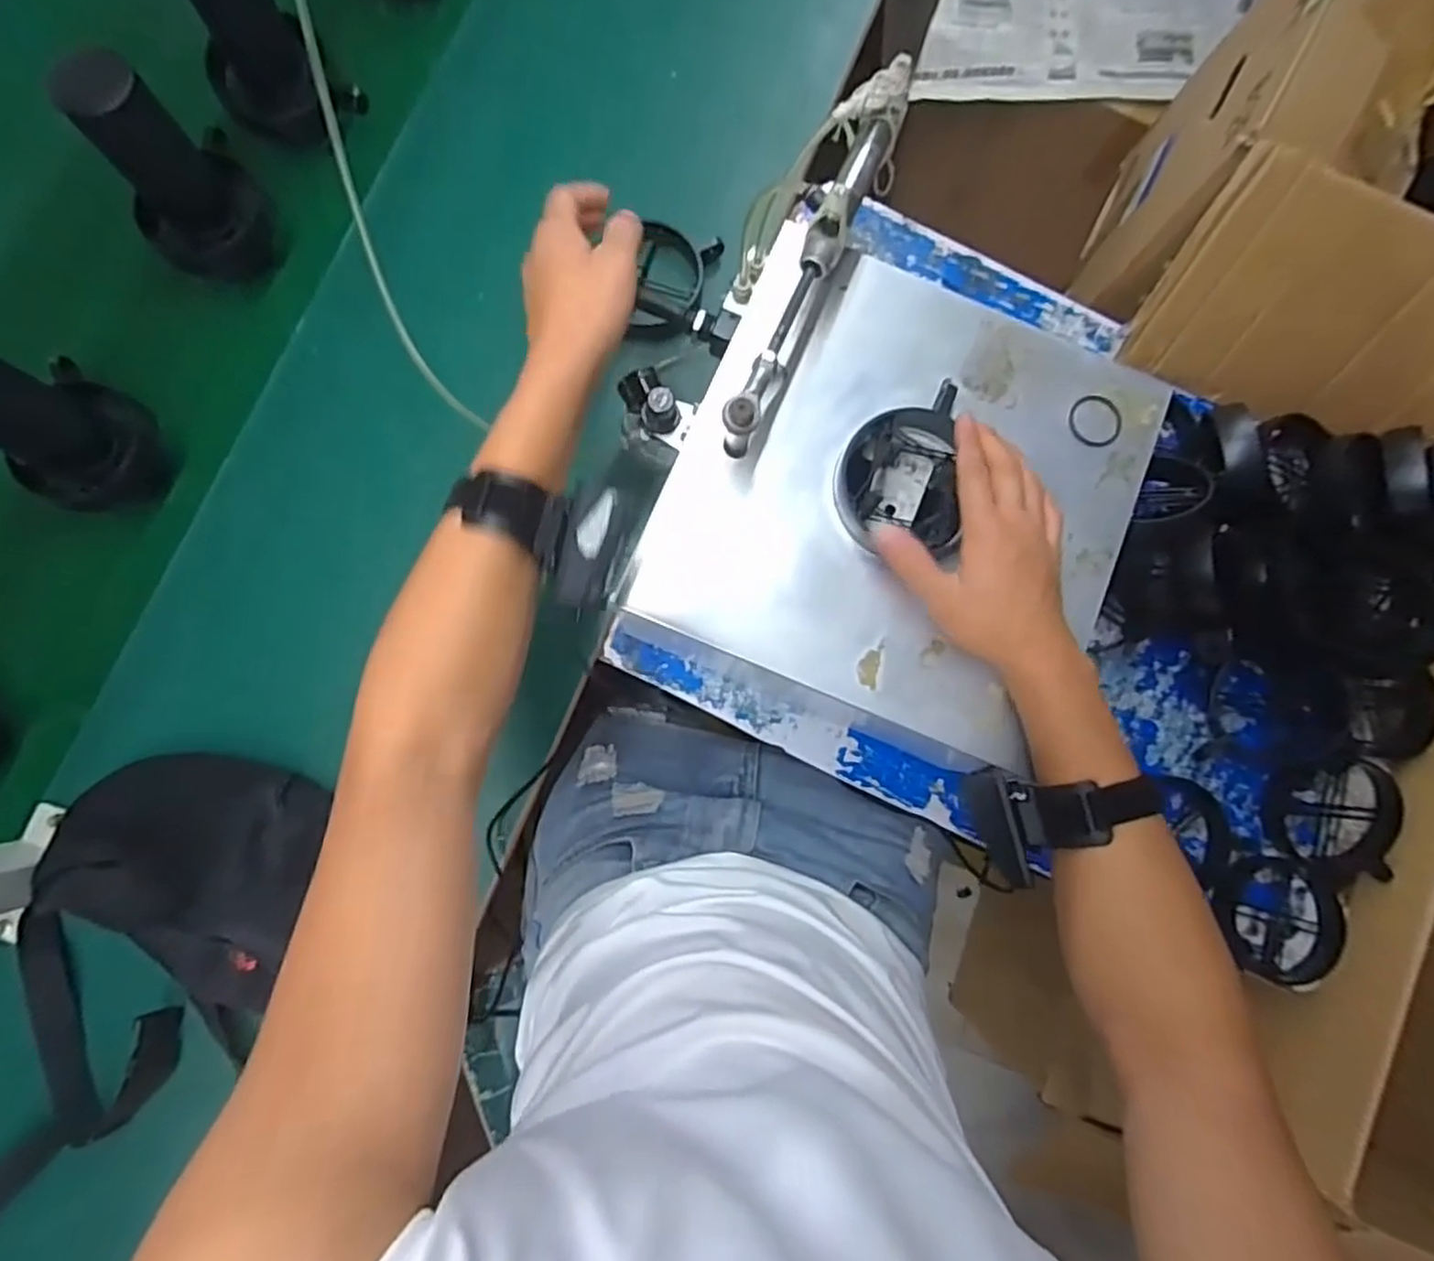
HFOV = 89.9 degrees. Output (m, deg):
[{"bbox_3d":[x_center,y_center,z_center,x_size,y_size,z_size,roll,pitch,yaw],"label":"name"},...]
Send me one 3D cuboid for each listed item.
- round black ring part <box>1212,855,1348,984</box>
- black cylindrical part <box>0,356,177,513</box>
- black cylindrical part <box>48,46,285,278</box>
[{"bbox_3d":[0.473,0.243,0.605,0.105,0.023,0.097,0,83,-3],"label":"round black ring part"},{"bbox_3d":[-0.491,-0.151,0.518,0.095,0.168,0.095,27,82,0],"label":"black cylindrical part"},{"bbox_3d":[-0.426,-0.360,0.554,0.100,0.163,0.087,-45,87,-7],"label":"black cylindrical part"}]

